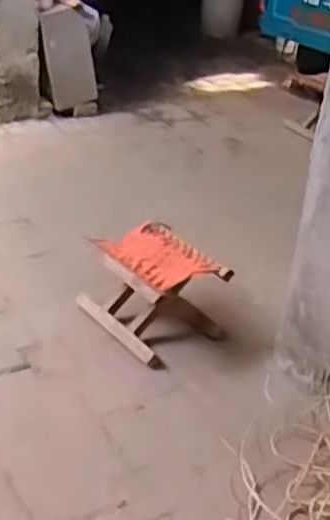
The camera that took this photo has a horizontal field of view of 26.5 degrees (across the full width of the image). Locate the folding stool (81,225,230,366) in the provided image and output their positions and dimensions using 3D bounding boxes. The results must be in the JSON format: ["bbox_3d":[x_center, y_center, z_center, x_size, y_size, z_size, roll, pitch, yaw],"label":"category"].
[{"bbox_3d":[-0.030,0.067,1.579,0.225,0.184,0.284,-18,37,-36],"label":"folding stool"}]

